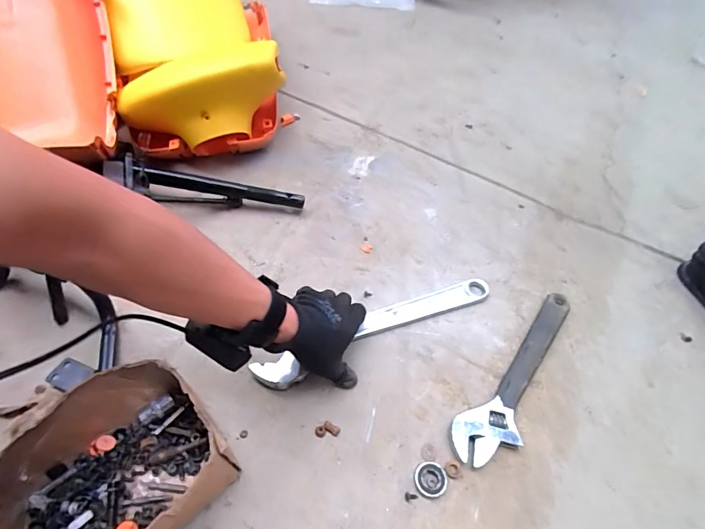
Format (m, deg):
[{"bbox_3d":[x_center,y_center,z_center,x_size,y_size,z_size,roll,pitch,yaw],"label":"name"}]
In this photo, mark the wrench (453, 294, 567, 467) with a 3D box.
[{"bbox_3d":[0.221,0.137,0.517,0.065,0.021,0.287,33,57,21],"label":"wrench"}]

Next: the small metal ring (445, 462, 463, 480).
[{"bbox_3d":[0.115,0.233,0.444,0.019,0.004,0.017,33,57,21],"label":"small metal ring"}]

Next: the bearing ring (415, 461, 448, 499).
[{"bbox_3d":[0.087,0.238,0.438,0.034,0.008,0.034,1,51,-2],"label":"bearing ring"}]

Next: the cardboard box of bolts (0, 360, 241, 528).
[{"bbox_3d":[-0.236,0.210,0.389,0.195,0.099,0.166,-34,60,-26],"label":"cardboard box of bolts"}]

